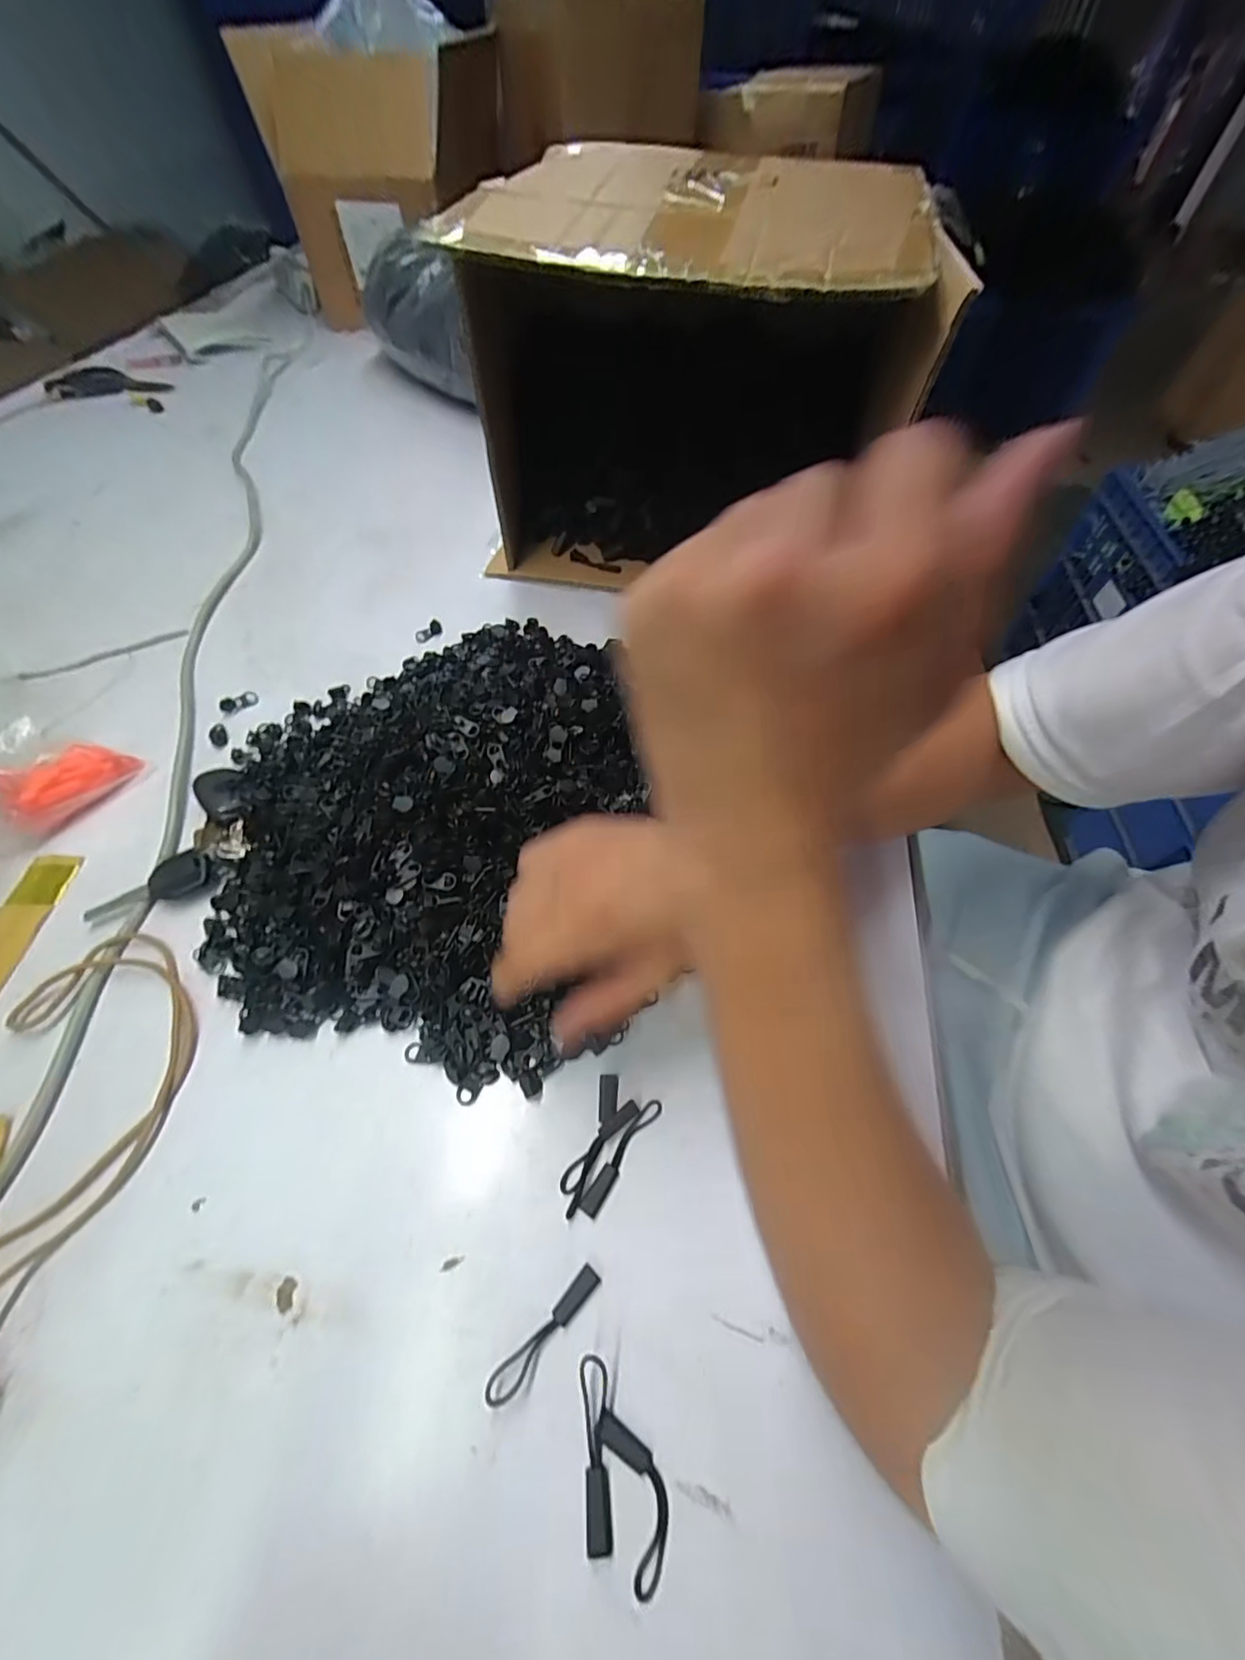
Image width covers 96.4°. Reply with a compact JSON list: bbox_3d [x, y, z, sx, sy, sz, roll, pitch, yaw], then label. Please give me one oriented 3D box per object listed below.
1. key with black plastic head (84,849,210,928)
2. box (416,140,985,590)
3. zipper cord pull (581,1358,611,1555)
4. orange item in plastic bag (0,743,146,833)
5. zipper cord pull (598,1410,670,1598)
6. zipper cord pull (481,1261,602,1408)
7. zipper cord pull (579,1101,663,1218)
[{"bbox_3d":[-0.308,0.039,0.362,0.073,0.010,0.031,-27,61,-17],"label":"key with black plastic head"},{"bbox_3d":[0.061,-0.404,0.516,0.328,0.253,0.295,13,57,8],"label":"box"},{"bbox_3d":[-0.010,0.251,0.225,0.011,0.004,0.058,-4,57,-3],"label":"zipper cord pull"},{"bbox_3d":[-0.398,-0.035,0.397,0.033,0.044,0.080,39,64,22],"label":"orange item in plastic bag"},{"bbox_3d":[0.007,0.261,0.219,0.020,0.004,0.051,-16,58,-11],"label":"zipper cord pull"},{"bbox_3d":[-0.034,0.221,0.244,0.011,0.007,0.059,38,64,22],"label":"zipper cord pull"},{"bbox_3d":[0.000,0.166,0.285,0.010,0.004,0.061,33,62,19],"label":"zipper cord pull"}]

